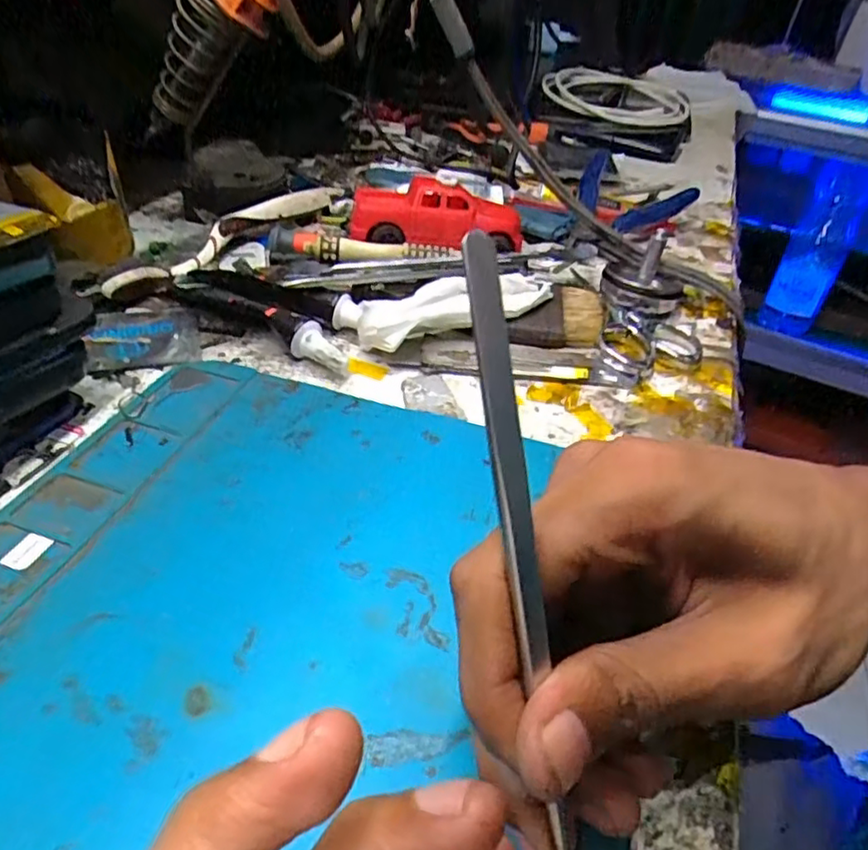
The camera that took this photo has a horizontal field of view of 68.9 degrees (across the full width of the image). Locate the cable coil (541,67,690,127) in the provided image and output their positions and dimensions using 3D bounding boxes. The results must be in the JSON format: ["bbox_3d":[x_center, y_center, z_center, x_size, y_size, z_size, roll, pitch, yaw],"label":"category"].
[{"bbox_3d":[0.178,-0.323,0.618,0.140,0.027,0.147,3,41,-3],"label":"cable coil"}]

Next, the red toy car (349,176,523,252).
[{"bbox_3d":[0.002,-0.116,0.346,0.093,0.027,0.044,5,40,-1],"label":"red toy car"}]

